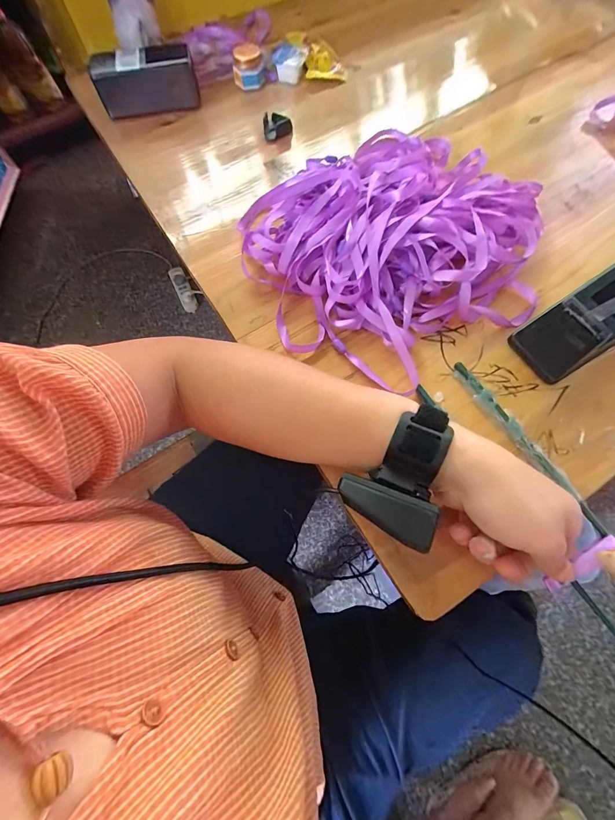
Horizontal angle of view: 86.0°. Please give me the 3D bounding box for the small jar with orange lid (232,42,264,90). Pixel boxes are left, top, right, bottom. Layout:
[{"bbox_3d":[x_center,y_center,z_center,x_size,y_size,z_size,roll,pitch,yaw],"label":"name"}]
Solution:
[{"bbox_3d":[-0.082,-0.472,0.451,0.040,0.039,0.033,-8,70,-2],"label":"small jar with orange lid"}]

